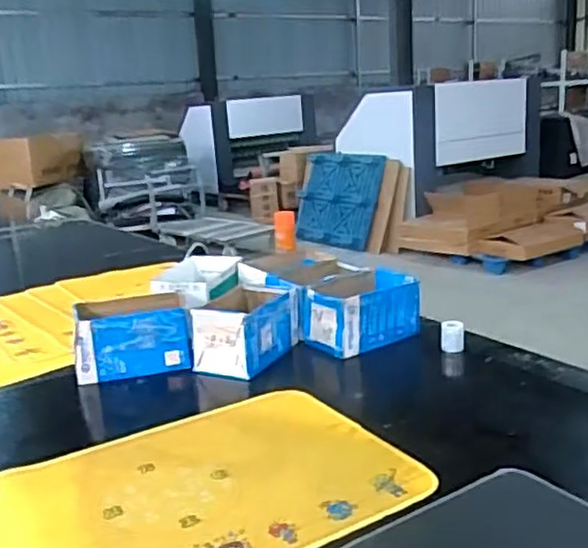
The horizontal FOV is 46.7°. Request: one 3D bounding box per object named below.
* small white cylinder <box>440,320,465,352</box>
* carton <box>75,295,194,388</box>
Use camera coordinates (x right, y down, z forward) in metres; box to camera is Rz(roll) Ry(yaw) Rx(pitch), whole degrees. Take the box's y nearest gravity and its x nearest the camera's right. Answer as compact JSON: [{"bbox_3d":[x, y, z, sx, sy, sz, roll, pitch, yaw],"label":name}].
[{"bbox_3d":[0.404,0.158,1.727,0.059,0.078,0.057,0,14,10],"label":"small white cylinder"},{"bbox_3d":[-0.417,0.154,1.745,0.264,0.163,0.218,-6,14,-17],"label":"carton"}]

